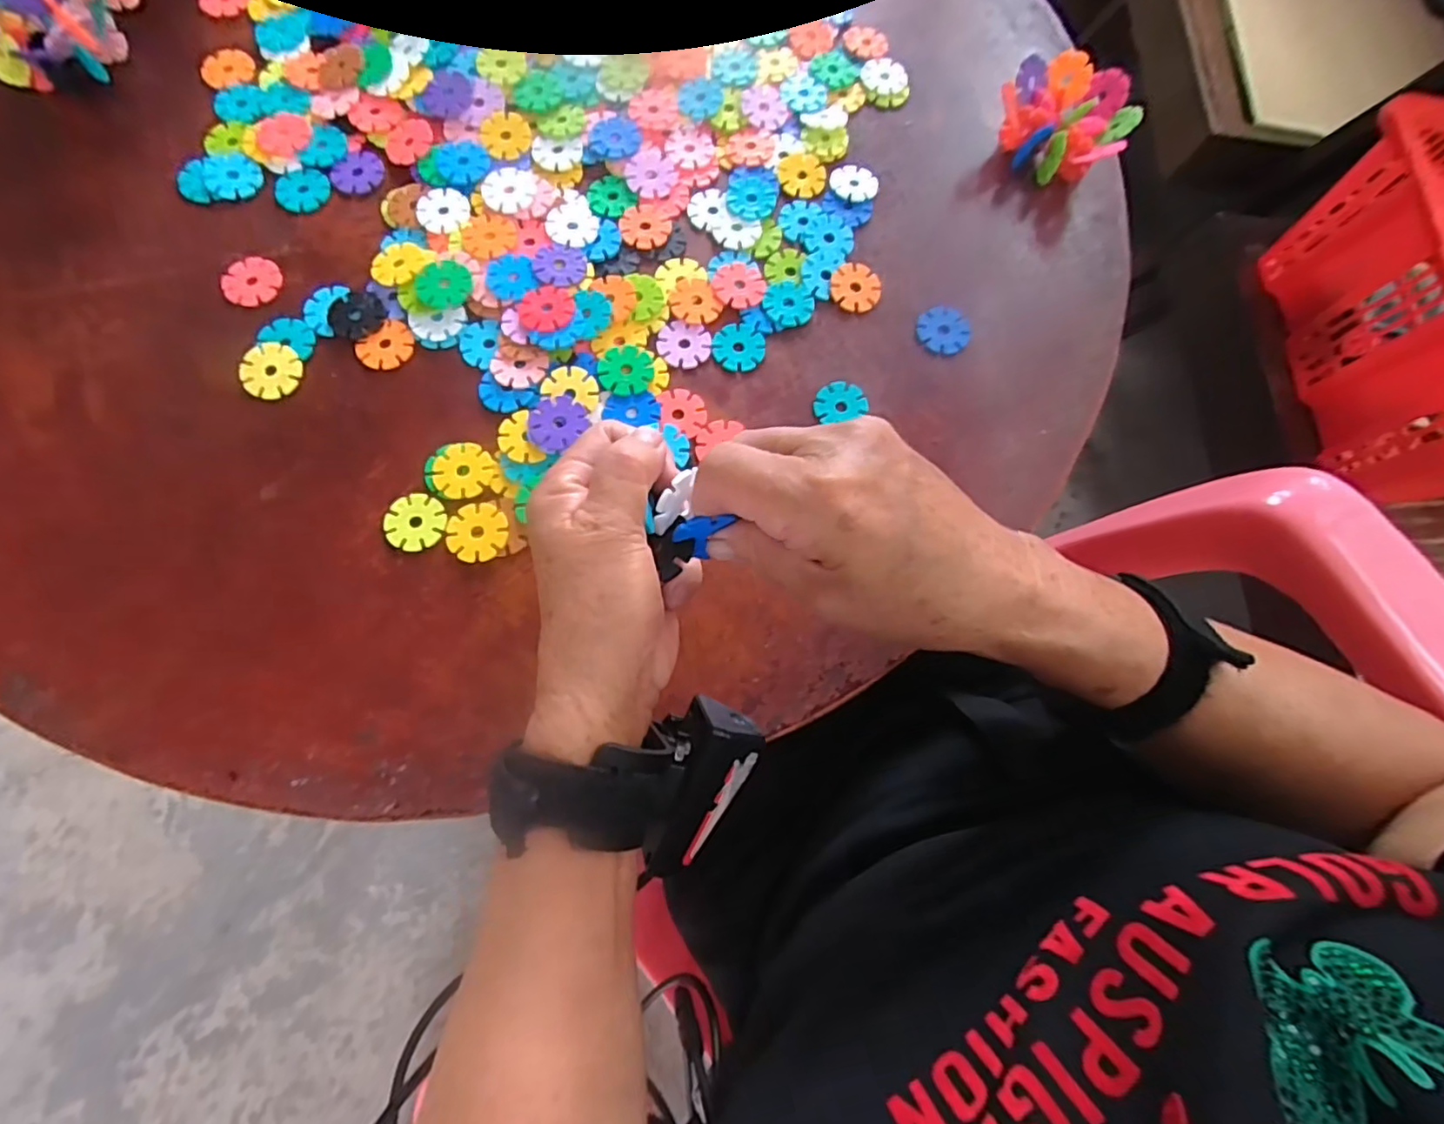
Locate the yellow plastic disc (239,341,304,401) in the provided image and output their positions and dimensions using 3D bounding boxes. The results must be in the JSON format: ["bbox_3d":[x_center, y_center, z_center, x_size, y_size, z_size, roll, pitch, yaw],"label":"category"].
[{"bbox_3d":[-0.256,-0.109,0.359,0.030,0.006,0.034,-9,75,-4],"label":"yellow plastic disc"}]

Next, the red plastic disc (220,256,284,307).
[{"bbox_3d":[-0.280,-0.168,0.376,0.032,0.004,0.033,1,74,-2],"label":"red plastic disc"}]

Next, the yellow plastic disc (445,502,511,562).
[{"bbox_3d":[-0.129,-0.016,0.333,0.031,0.004,0.031,1,74,-2],"label":"yellow plastic disc"}]

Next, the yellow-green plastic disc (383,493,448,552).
[{"bbox_3d":[-0.163,-0.022,0.334,0.030,0.004,0.032,1,74,-2],"label":"yellow-green plastic disc"}]

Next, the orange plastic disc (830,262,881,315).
[{"bbox_3d":[0.083,-0.170,0.390,0.031,0.005,0.033,1,74,-2],"label":"orange plastic disc"}]

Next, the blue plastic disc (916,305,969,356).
[{"bbox_3d":[0.135,-0.142,0.386,0.030,0.005,0.032,1,74,-2],"label":"blue plastic disc"}]

